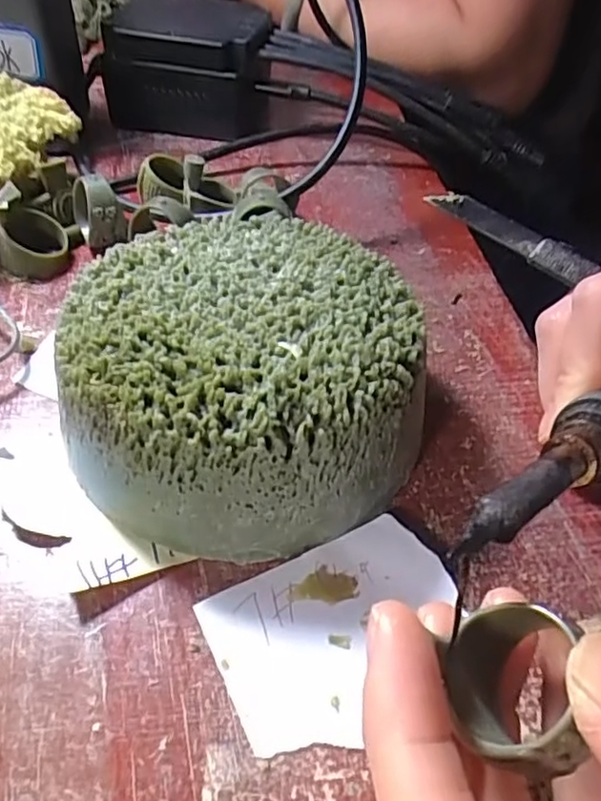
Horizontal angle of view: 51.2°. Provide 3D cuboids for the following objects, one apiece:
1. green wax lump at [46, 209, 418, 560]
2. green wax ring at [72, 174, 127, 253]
[{"bbox_3d":[-0.019,-0.010,0.185,0.095,0.047,0.100,2,46,-4],"label":"green wax lump"},{"bbox_3d":[-0.084,-0.079,0.259,0.015,0.029,0.025,-19,51,-22],"label":"green wax ring"}]

